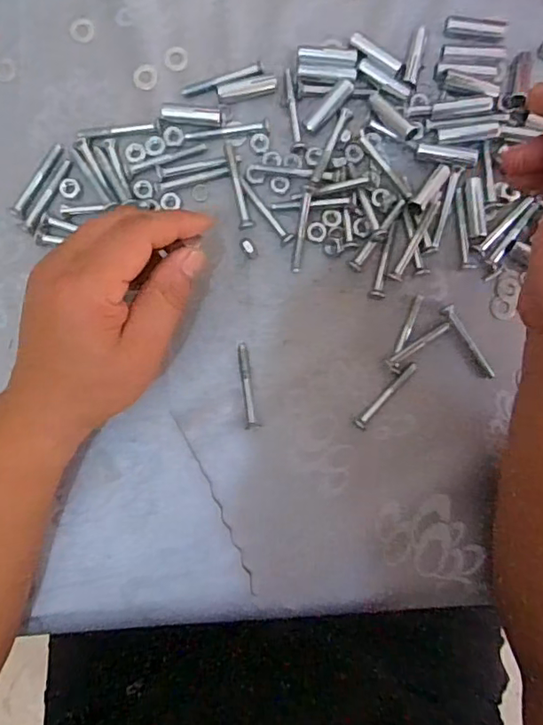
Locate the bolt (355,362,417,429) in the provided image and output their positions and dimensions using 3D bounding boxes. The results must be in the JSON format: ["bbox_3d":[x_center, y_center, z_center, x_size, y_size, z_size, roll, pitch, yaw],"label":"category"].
[{"bbox_3d":[0.075,0.021,0.358,0.009,0.010,0.054,40,88,-2],"label":"bolt"}]

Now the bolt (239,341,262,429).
[{"bbox_3d":[-0.015,0.015,0.356,0.009,0.010,0.055,-6,90,-3],"label":"bolt"}]

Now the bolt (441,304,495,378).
[{"bbox_3d":[0.132,-0.014,0.361,0.008,0.006,0.056,-36,92,-2],"label":"bolt"}]

